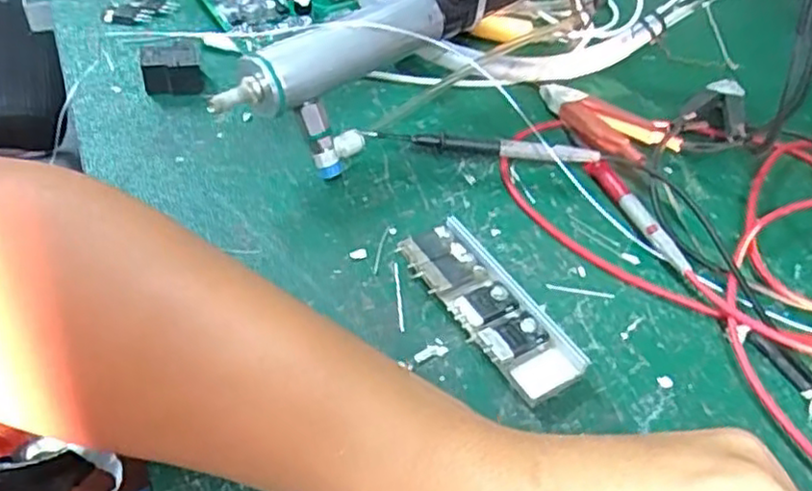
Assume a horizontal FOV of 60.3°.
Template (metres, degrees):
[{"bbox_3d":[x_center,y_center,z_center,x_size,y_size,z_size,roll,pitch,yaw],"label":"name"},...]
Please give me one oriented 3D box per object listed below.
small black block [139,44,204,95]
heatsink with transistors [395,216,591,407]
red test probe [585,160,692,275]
[{"bbox_3d":[-0.136,-0.101,0.407,0.033,0.022,0.024,-11,48,-15],"label":"small black block"},{"bbox_3d":[0.037,0.027,0.310,0.036,0.016,0.095,-27,54,-27],"label":"heatsink with transistors"},{"bbox_3d":[0.120,-0.016,0.363,0.011,0.014,0.084,-13,49,-17],"label":"red test probe"}]

